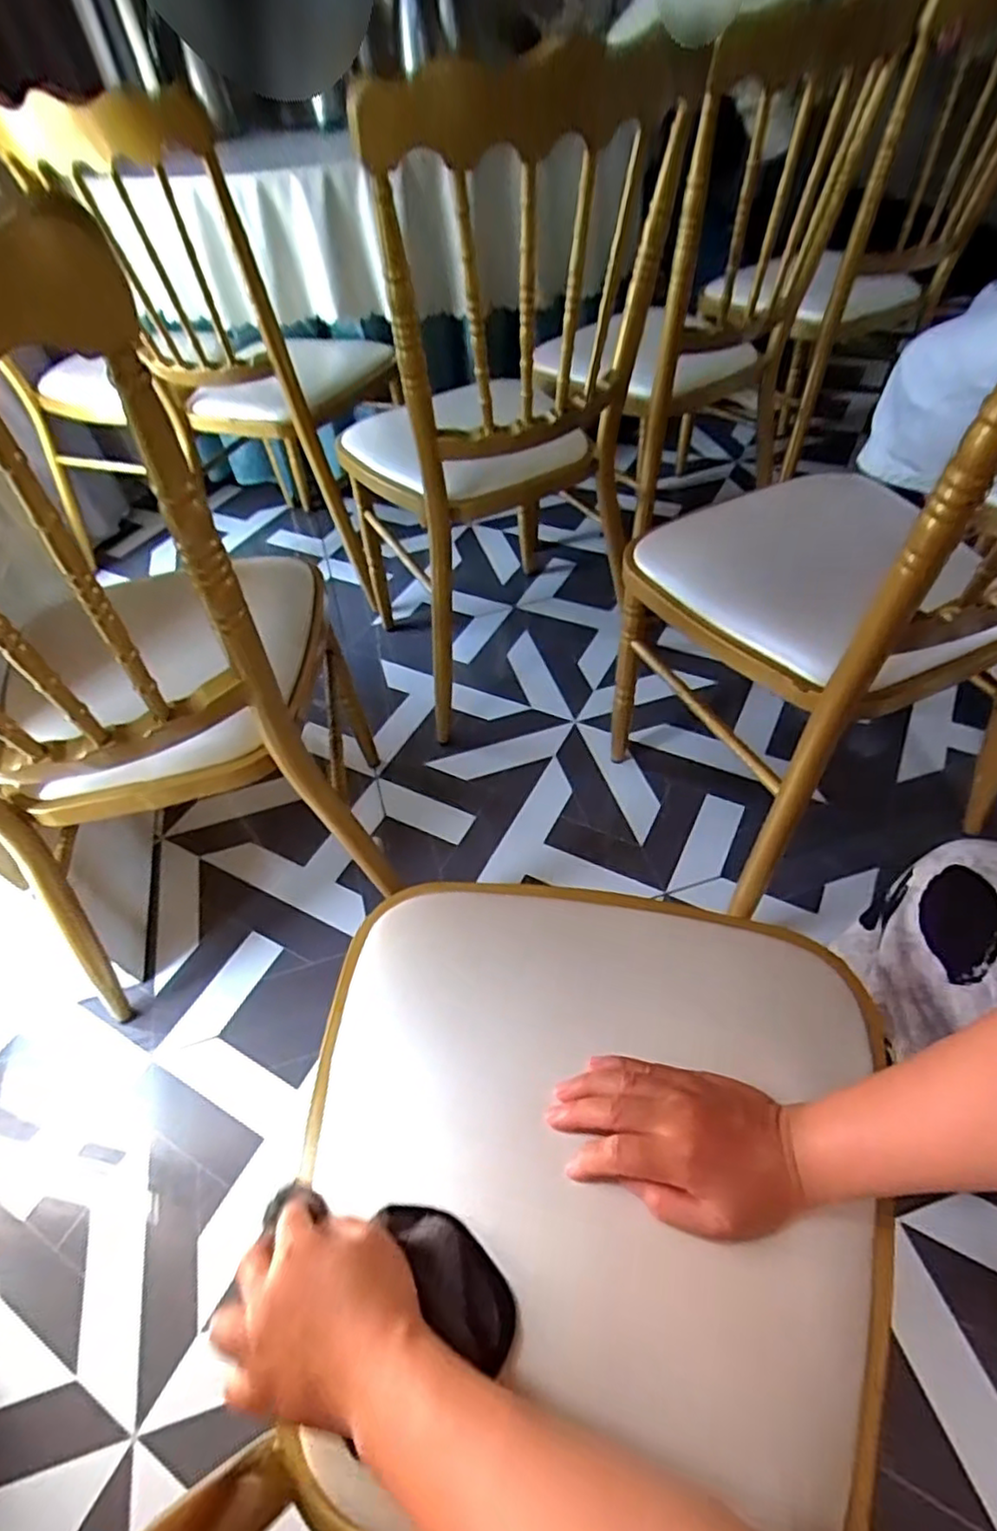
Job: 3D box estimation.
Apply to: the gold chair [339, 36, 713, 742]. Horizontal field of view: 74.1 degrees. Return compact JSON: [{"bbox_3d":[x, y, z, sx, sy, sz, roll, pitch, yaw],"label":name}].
[{"bbox_3d":[-0.016,-0.558,1.097,0.442,0.819,0.467,-19,52,-9],"label":"gold chair"}]

